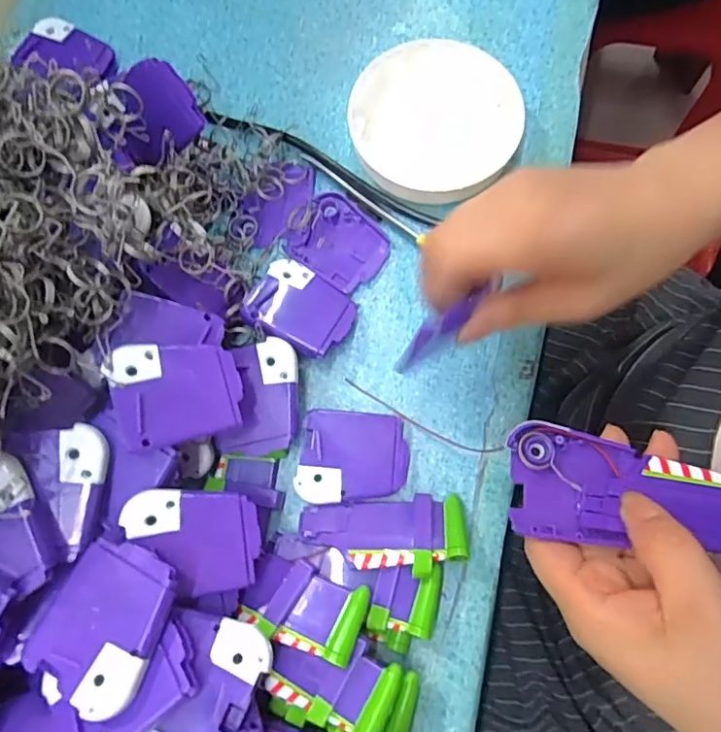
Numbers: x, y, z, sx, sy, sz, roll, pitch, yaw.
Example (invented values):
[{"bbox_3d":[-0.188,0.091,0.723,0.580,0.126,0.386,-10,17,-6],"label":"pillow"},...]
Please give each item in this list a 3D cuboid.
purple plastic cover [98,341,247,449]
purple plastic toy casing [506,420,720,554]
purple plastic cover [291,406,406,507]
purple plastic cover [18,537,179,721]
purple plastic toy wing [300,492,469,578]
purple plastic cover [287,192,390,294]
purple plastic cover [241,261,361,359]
[{"bbox_3d":[-0.091,0.012,0.274,0.060,0.004,0.050,-10,78,-25],"label":"purple plastic cover"},{"bbox_3d":[0.128,0.061,0.251,0.119,0.008,0.049,12,77,9],"label":"purple plastic toy casing"},{"bbox_3d":[-0.004,0.053,0.317,0.062,0.012,0.052,6,77,2],"label":"purple plastic cover"},{"bbox_3d":[-0.110,0.110,0.236,0.050,0.004,0.061,20,65,8],"label":"purple plastic cover"},{"bbox_3d":[0.013,0.094,0.303,0.088,0.014,0.042,-3,50,3],"label":"purple plastic toy wing"},{"bbox_3d":[-0.013,-0.079,0.349,0.060,0.009,0.050,36,80,8],"label":"purple plastic cover"},{"bbox_3d":[-0.035,-0.034,0.333,0.060,0.011,0.049,30,60,4],"label":"purple plastic cover"}]

